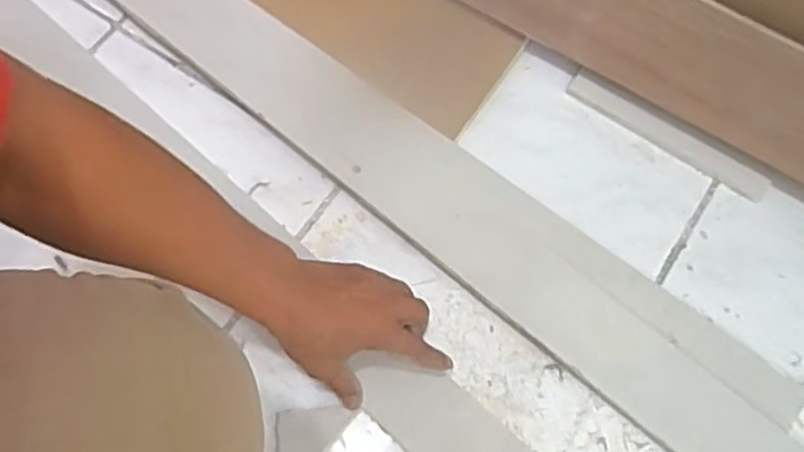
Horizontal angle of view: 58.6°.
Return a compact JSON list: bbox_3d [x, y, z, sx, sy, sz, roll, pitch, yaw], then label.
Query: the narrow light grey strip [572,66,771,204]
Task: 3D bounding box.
[{"bbox_3d":[0.258,-0.089,0.702,0.211,0.017,0.023,33,72,10],"label":"narrow light grey strip"}]

